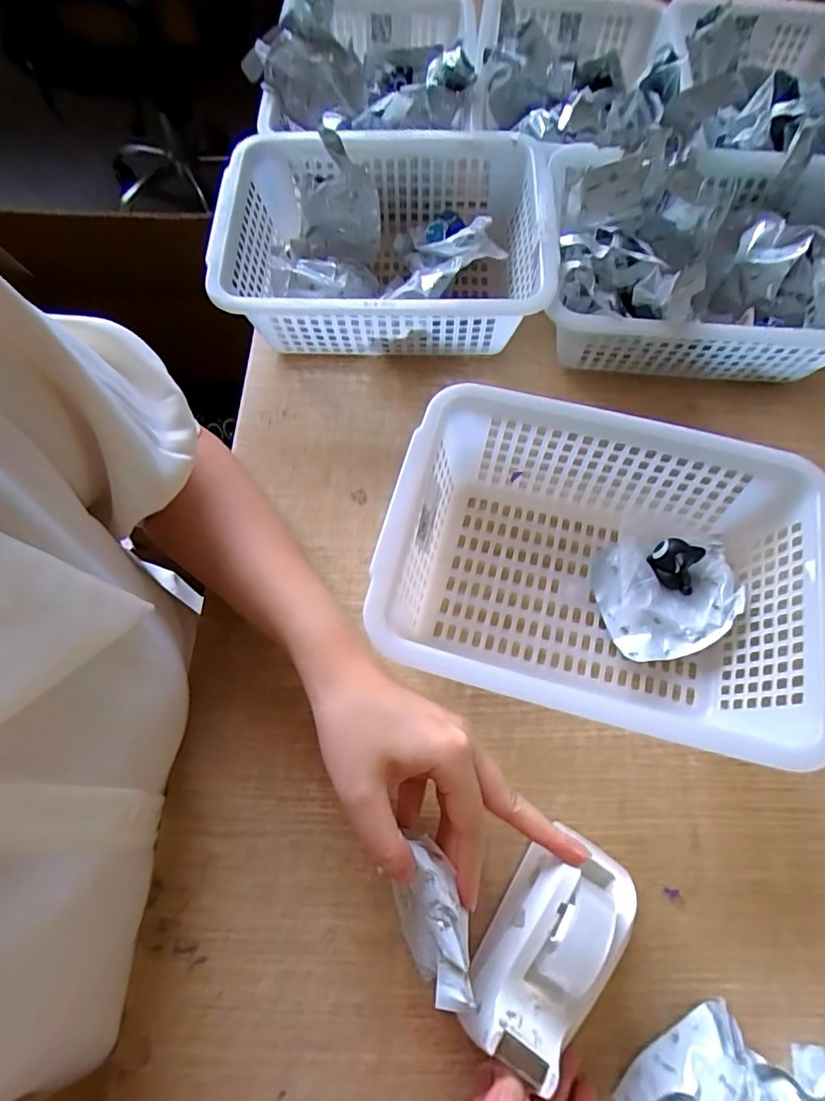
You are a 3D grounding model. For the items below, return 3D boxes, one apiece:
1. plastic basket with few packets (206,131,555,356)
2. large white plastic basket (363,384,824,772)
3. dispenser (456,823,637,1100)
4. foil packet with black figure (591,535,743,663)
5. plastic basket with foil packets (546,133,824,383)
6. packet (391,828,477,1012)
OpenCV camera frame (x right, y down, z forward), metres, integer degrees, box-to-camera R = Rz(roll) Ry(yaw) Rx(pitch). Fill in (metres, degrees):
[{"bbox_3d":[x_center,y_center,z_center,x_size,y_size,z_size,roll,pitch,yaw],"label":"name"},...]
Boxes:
[{"bbox_3d":[-0.023,-0.255,0.461,0.252,0.092,0.210,4,68,0],"label":"plastic basket with few packets"},{"bbox_3d":[0.117,0.016,0.361,0.262,0.092,0.195,14,69,4],"label":"large white plastic basket"},{"bbox_3d":[0.071,0.205,0.284,0.055,0.045,0.103,32,71,11],"label":"dispenser"},{"bbox_3d":[0.182,0.030,0.379,0.095,0.025,0.087,-5,68,-3],"label":"foil packet with black figure"},{"bbox_3d":[0.240,-0.235,0.441,0.257,0.095,0.198,5,68,1],"label":"plastic basket with foil packets"},{"bbox_3d":[0.009,0.182,0.272,0.032,0.025,0.076,-11,75,-6],"label":"packet"}]

